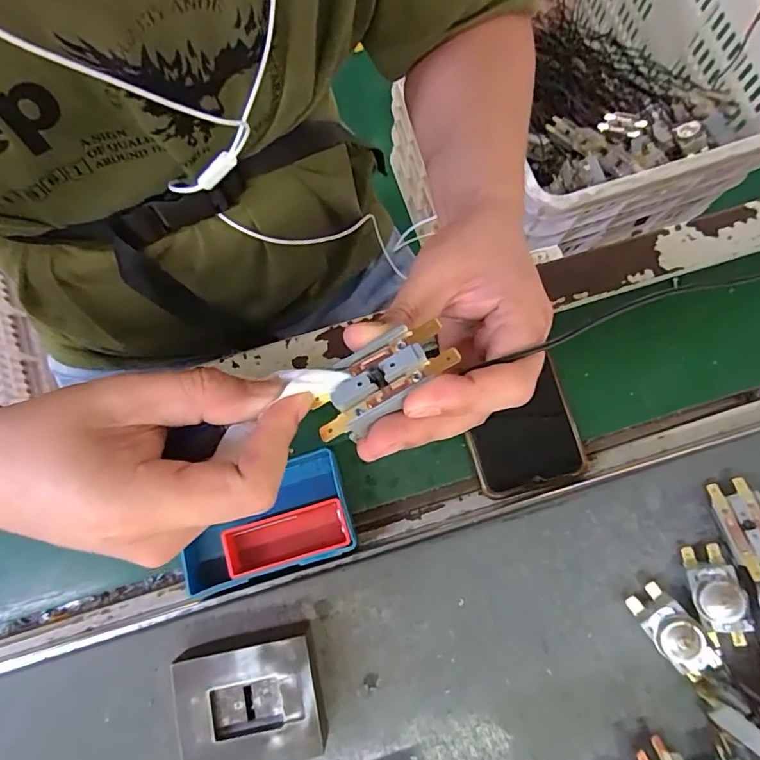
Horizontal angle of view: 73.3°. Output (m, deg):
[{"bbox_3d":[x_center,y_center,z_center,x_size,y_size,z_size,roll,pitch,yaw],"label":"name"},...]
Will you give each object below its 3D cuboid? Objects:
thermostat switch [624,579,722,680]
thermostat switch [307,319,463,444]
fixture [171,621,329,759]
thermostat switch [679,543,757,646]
[{"bbox_3d":[0.179,0.154,0.308,0.027,0.025,0.057,-36,80,-6],"label":"thermostat switch"},{"bbox_3d":[-0.002,0.000,0.195,0.054,0.016,0.026,-32,74,-8],"label":"thermostat switch"},{"bbox_3d":[-0.076,0.190,0.306,0.082,0.030,0.068,-12,78,-1],"label":"fixture"},{"bbox_3d":[0.206,0.132,0.311,0.027,0.023,0.058,-11,78,-1],"label":"thermostat switch"}]

